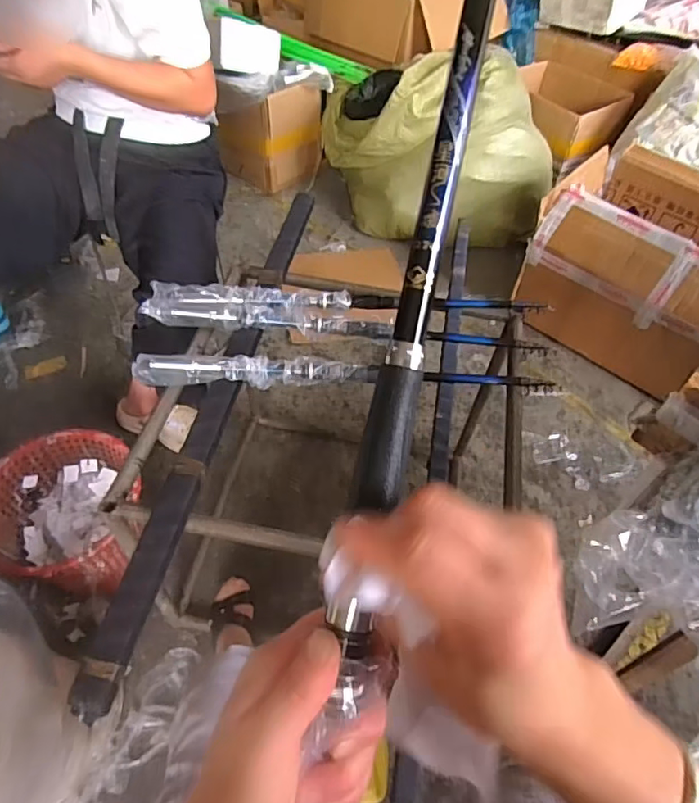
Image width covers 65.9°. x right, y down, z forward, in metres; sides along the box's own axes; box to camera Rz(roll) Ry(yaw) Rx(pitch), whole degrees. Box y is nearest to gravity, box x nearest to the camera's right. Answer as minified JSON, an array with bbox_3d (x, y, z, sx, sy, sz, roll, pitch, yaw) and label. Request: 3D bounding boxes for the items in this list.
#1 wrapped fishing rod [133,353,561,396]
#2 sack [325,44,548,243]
[{"bbox_3d":[-0.004,-0.044,0.807,0.623,0.039,0.053,0,51,-3],"label":"wrapped fishing rod"},{"bbox_3d":[0.299,-0.834,1.793,0.678,0.465,0.441,-8,52,-9],"label":"sack"}]

